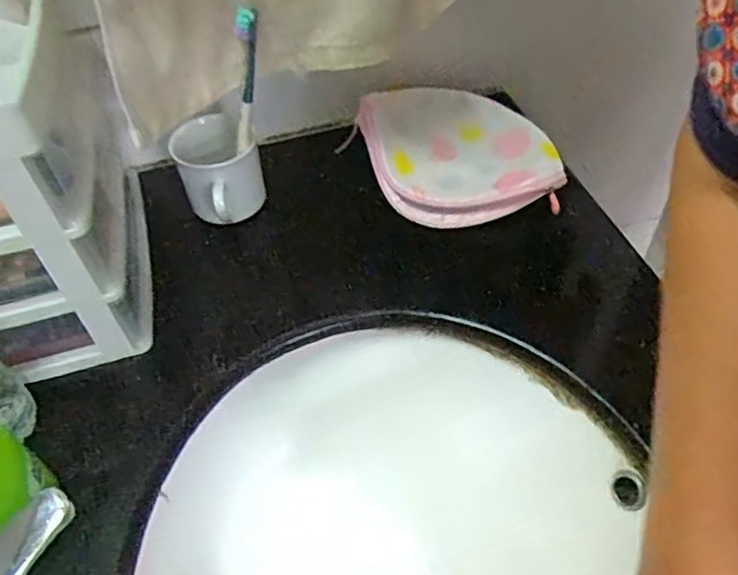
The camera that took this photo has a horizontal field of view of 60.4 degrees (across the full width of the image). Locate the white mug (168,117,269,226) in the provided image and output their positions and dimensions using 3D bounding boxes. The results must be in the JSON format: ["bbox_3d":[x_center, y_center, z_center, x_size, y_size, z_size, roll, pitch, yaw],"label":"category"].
[{"bbox_3d":[-0.138,-0.108,0.588,0.072,0.073,0.096,-22,53,-15],"label":"white mug"}]

